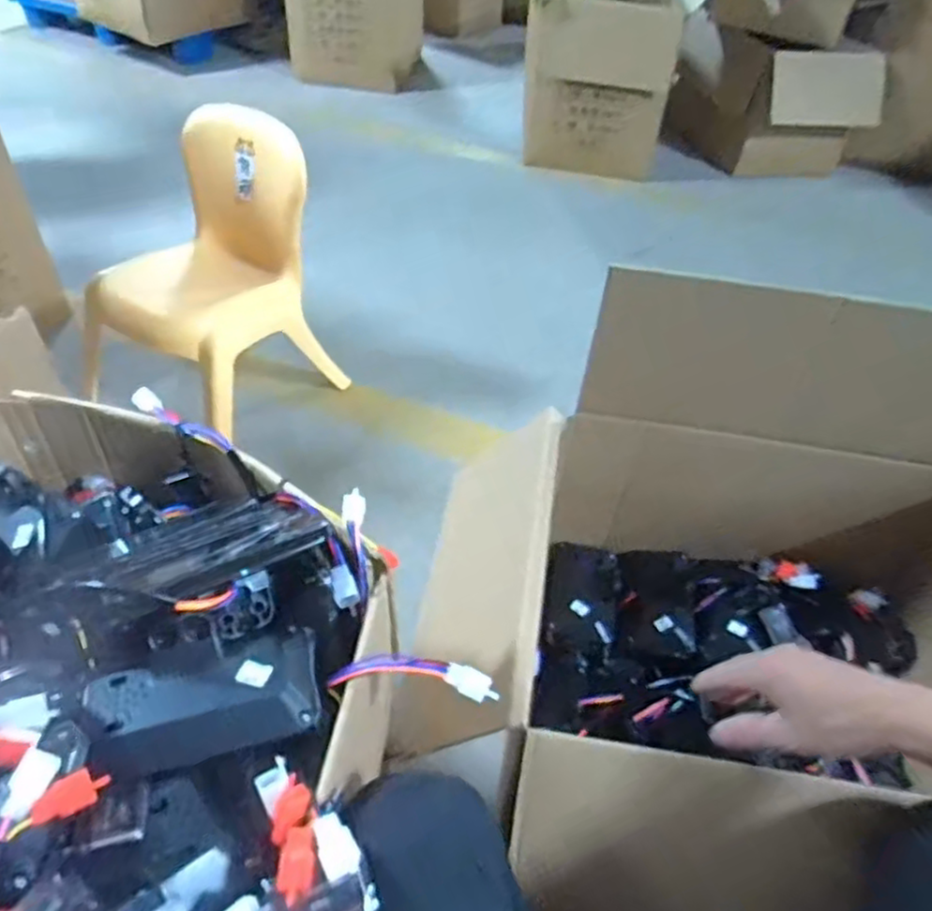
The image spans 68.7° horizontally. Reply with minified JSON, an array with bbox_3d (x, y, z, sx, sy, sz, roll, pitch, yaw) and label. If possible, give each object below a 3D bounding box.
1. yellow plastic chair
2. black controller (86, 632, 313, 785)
[{"bbox_3d":[-0.464,-0.309,1.223,0.389,0.454,0.361,30,53,23],"label":"yellow plastic chair"},{"bbox_3d":[-0.170,0.161,0.450,0.140,0.028,0.068,-14,50,-15],"label":"black controller"}]

